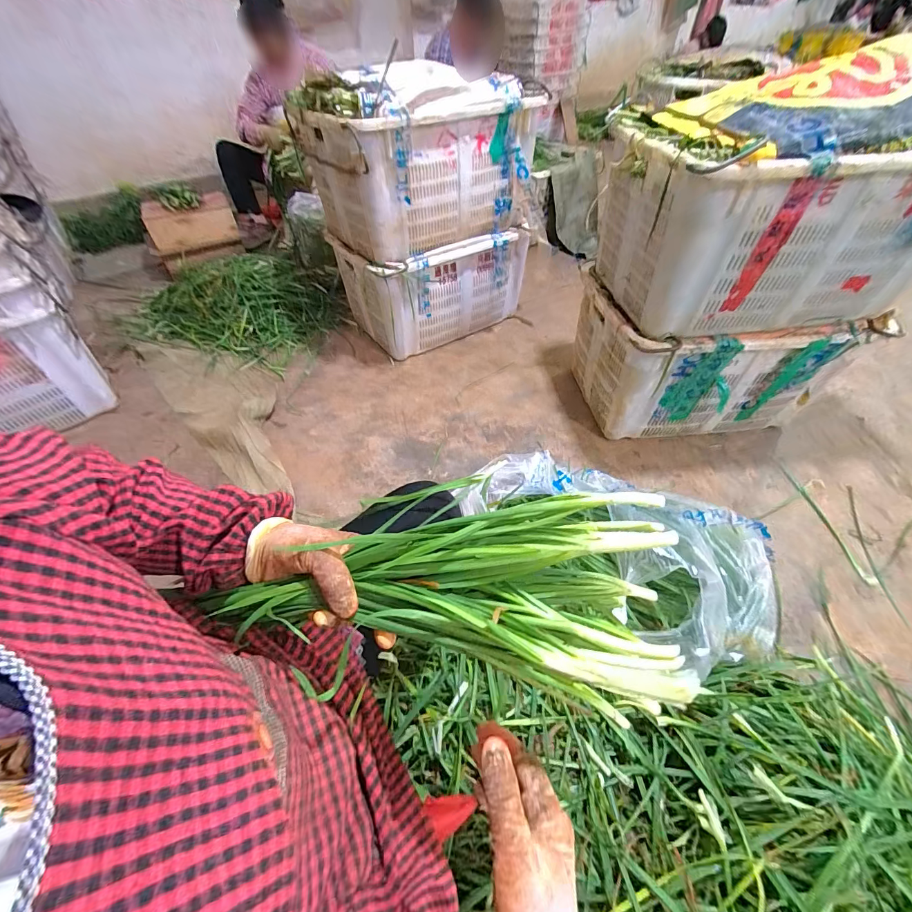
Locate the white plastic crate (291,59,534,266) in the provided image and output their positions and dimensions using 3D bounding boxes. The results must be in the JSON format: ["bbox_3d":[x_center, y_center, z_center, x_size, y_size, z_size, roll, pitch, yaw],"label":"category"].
[{"bbox_3d":[-0.099,-0.875,1.167,0.578,0.386,0.332,-31,55,-25],"label":"white plastic crate"}]

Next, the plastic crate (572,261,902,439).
[{"bbox_3d":[0.702,-0.298,1.180,0.612,0.389,0.421,-4,49,-4],"label":"plastic crate"}]

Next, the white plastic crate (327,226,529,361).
[{"bbox_3d":[-0.075,-0.647,1.487,0.609,0.372,0.340,-31,55,-25],"label":"white plastic crate"}]

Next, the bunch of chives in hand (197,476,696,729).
[{"bbox_3d":[-0.019,0.117,0.320,0.352,0.104,0.142,-3,48,9],"label":"bunch of chives in hand"}]

